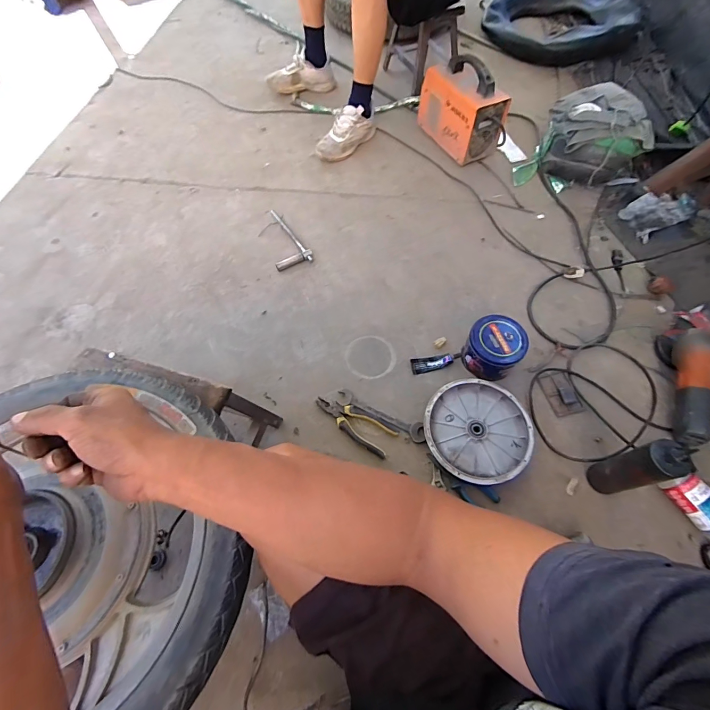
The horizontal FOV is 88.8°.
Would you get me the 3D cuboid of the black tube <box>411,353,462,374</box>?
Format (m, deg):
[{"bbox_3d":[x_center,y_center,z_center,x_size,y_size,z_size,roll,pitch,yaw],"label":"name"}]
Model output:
[{"bbox_3d":[0.195,0.019,0.869,0.123,0.015,0.041,-10,63,-5],"label":"black tube"}]

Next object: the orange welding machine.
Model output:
[{"bbox_3d":[0.340,-0.785,1.166,0.117,0.247,0.293,-29,67,-14],"label":"orange welding machine"}]

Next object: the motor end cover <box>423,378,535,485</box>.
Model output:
[{"bbox_3d":[0.252,0.160,0.762,0.214,0.052,0.216,-36,68,-17],"label":"motor end cover"}]

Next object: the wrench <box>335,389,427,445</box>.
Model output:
[{"bbox_3d":[0.060,0.131,0.796,0.203,0.010,0.041,24,65,12],"label":"wrench"}]

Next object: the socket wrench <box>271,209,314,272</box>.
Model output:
[{"bbox_3d":[-0.199,-0.344,1.040,0.101,0.020,0.228,-17,64,-9],"label":"socket wrench"}]

